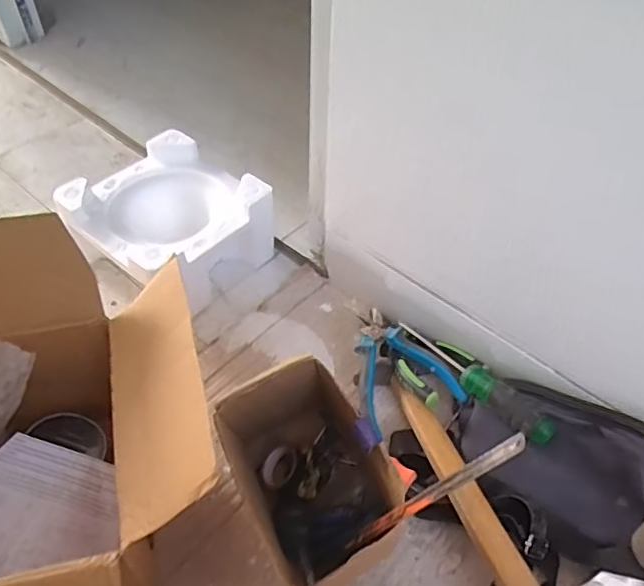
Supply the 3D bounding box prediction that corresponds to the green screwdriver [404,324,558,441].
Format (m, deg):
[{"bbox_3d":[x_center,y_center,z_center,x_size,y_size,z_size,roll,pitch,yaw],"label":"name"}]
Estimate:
[{"bbox_3d":[0.160,0.090,0.621,0.027,0.030,0.196,-27,41,-22],"label":"green screwdriver"}]

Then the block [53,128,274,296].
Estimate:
[{"bbox_3d":[-0.189,-0.081,0.754,0.215,0.125,0.203,33,57,24],"label":"block"}]

